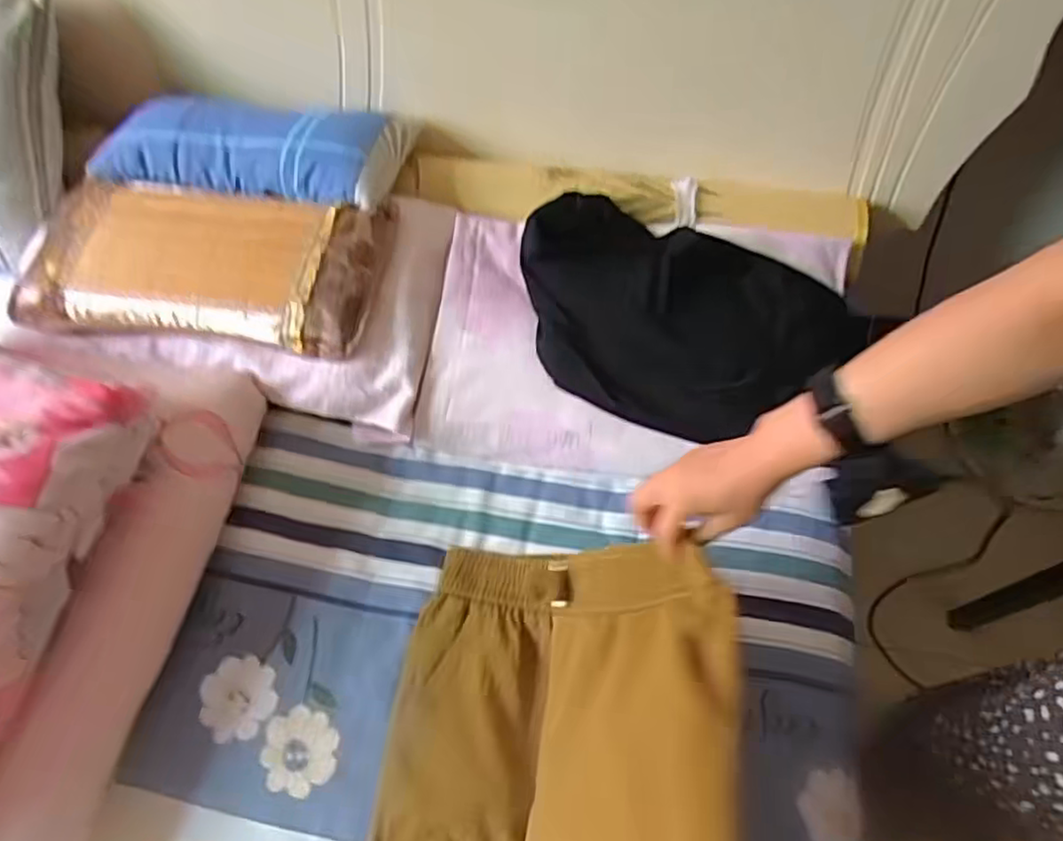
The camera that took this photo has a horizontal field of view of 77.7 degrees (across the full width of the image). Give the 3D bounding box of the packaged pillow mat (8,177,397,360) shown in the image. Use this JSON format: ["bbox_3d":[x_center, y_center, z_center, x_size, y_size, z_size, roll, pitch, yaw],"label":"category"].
[{"bbox_3d":[-0.389,-0.192,0.772,0.424,0.063,0.201,7,61,6],"label":"packaged pillow mat"}]

